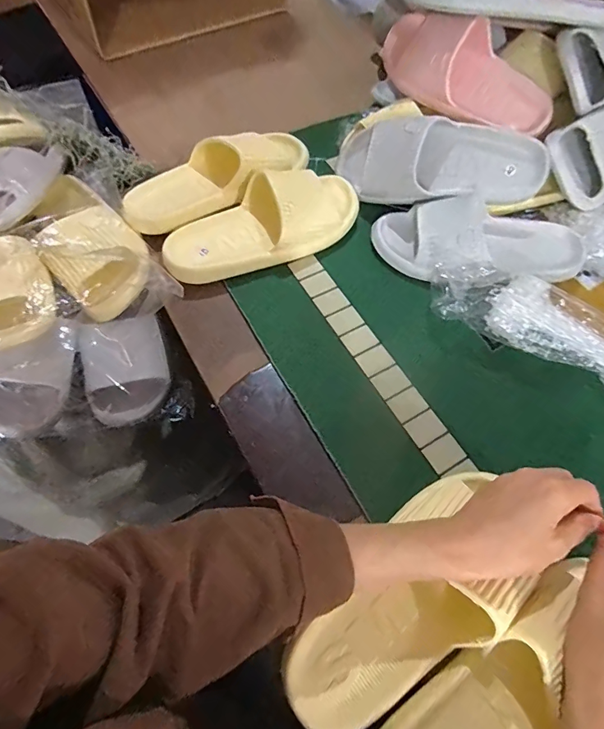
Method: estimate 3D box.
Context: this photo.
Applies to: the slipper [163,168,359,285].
[{"bbox_3d":[-0.045,-0.183,0.503,0.259,0.062,0.102,-20,64,-13],"label":"slipper"}]

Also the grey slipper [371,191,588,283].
[{"bbox_3d":[0.229,-0.157,0.513,0.261,0.067,0.124,-3,62,-4],"label":"grey slipper"}]

